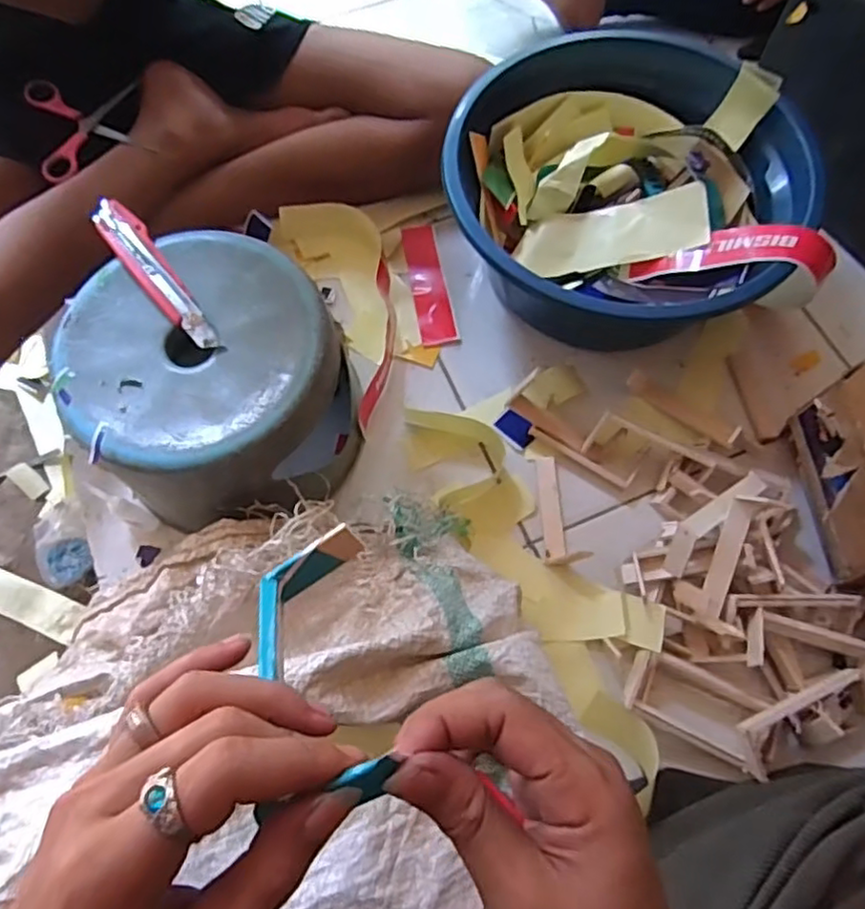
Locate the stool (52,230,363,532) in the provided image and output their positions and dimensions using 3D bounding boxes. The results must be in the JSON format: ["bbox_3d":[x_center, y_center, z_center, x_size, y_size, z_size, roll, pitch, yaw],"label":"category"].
[{"bbox_3d":[-0.191,-0.057,0.604,0.223,0.164,0.223,0,68,0],"label":"stool"}]

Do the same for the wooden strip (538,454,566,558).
[{"bbox_3d":[0.117,0.052,0.637,0.020,0.007,0.101,-2,68,-1],"label":"wooden strip"}]

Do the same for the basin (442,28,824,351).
[{"bbox_3d":[0.199,-0.257,0.686,0.359,0.155,0.283,21,69,8],"label":"basin"}]

